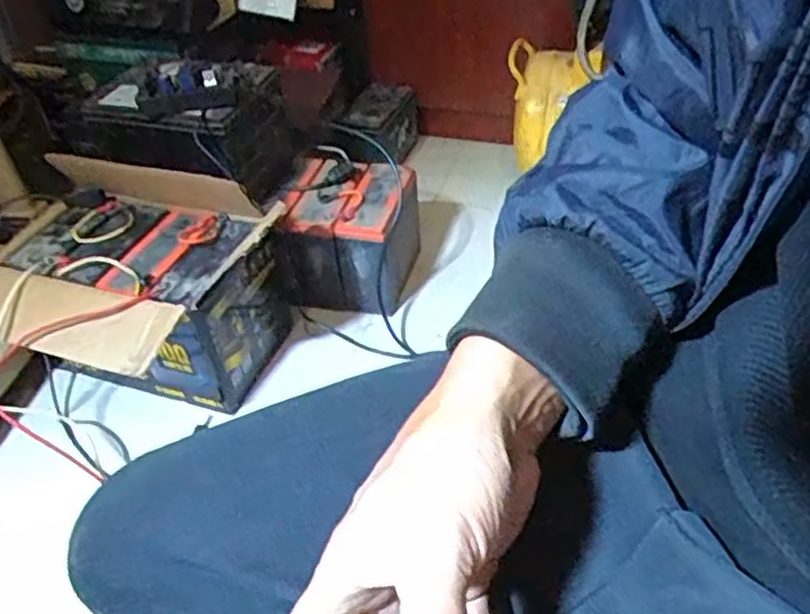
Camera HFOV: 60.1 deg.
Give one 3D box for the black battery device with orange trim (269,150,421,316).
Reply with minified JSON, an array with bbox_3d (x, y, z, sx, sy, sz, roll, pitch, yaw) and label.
[{"bbox_3d":[-0.080,-0.108,1.134,0.186,0.187,0.196,10,44,16],"label":"black battery device with orange trim"}]

